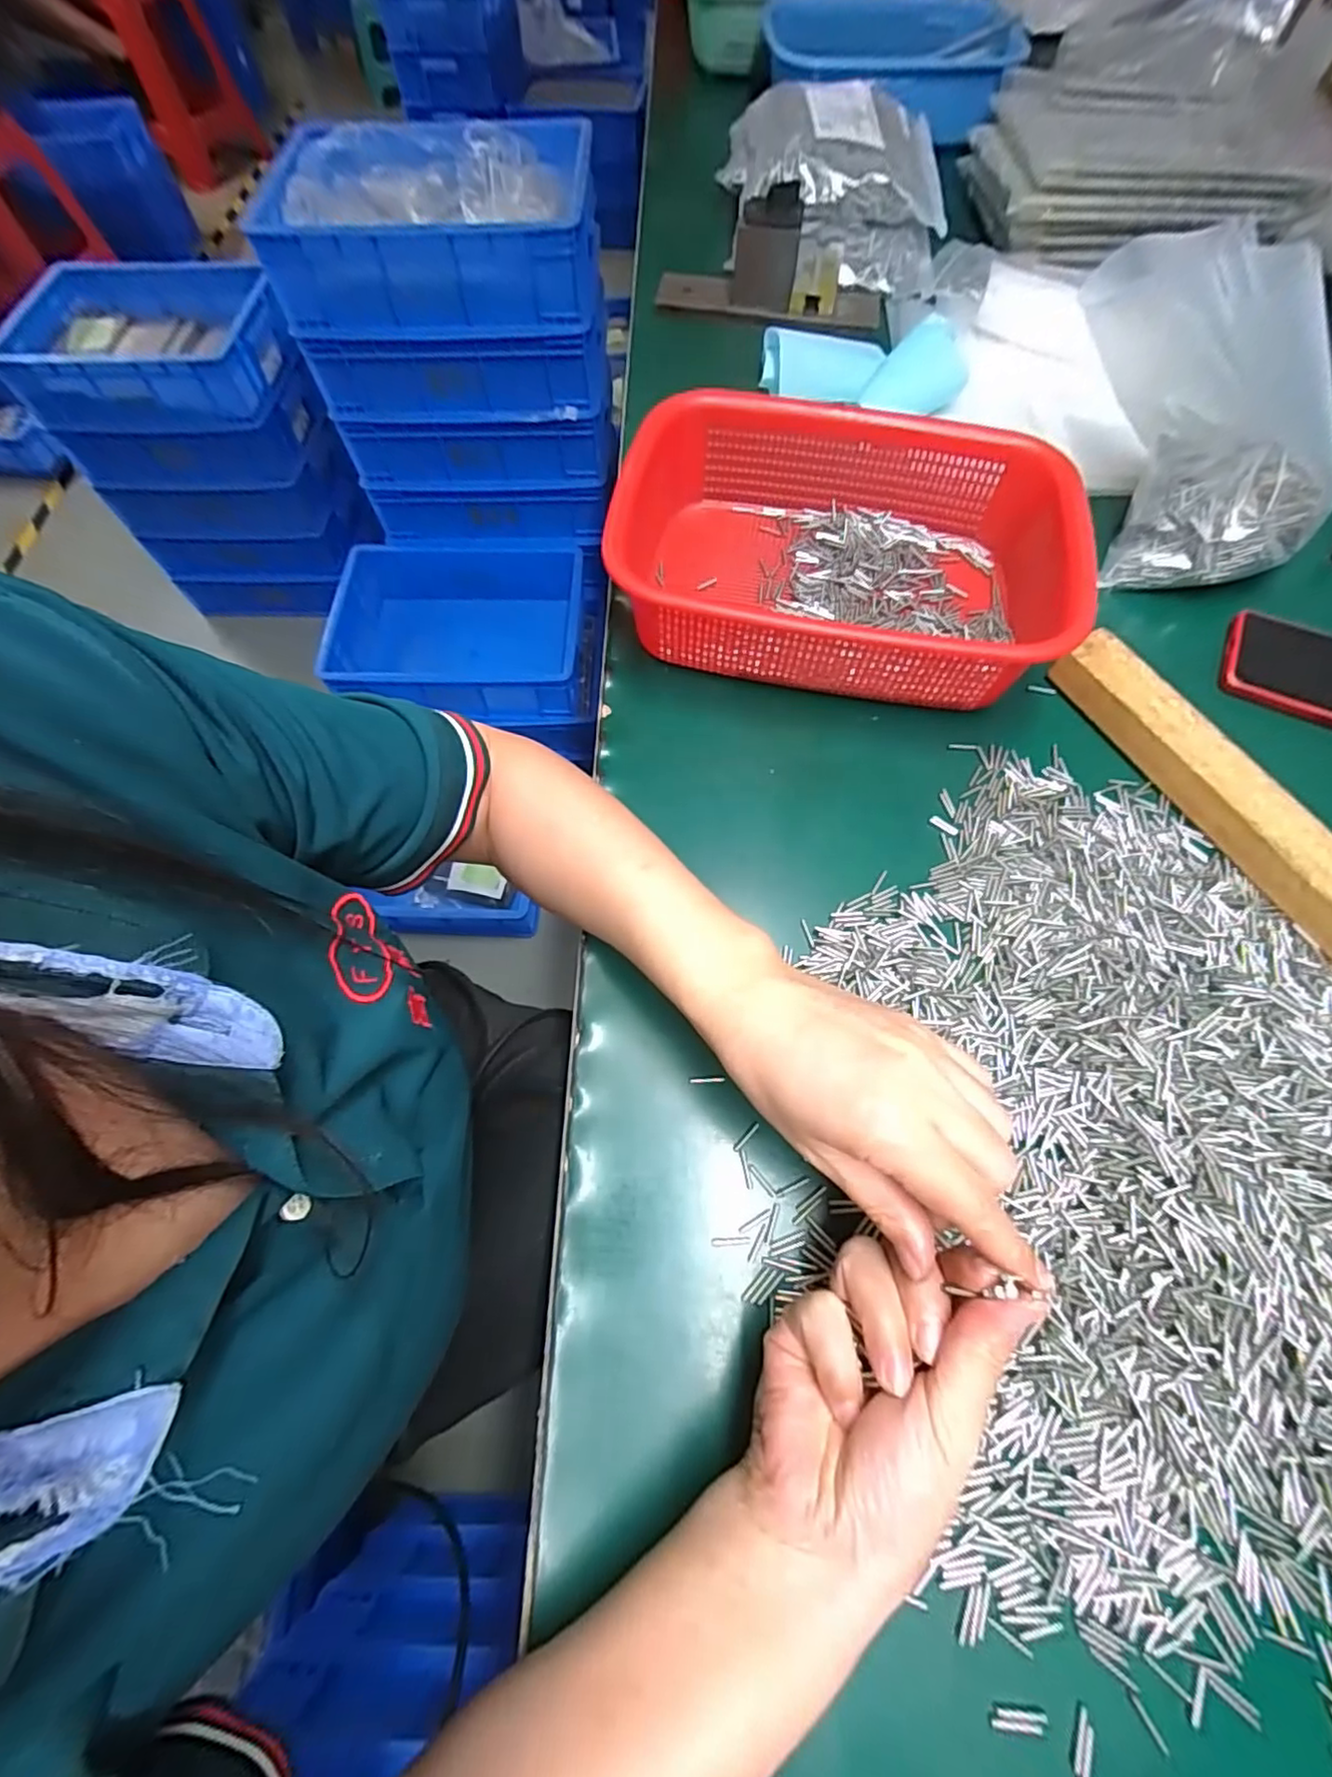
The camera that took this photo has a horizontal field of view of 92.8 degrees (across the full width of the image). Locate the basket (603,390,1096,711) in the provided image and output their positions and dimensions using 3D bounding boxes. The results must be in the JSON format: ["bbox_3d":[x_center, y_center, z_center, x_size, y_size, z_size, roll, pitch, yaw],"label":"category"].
[{"bbox_3d":[0.114,-0.223,0.424,0.280,0.074,0.208,13,67,7],"label":"basket"}]

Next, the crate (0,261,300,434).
[{"bbox_3d":[-0.901,-0.943,1.108,0.467,0.112,0.320,-1,66,1],"label":"crate"}]

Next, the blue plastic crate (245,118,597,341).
[{"bbox_3d":[-0.301,-0.896,0.855,0.391,0.117,0.307,-1,66,1],"label":"blue plastic crate"}]

